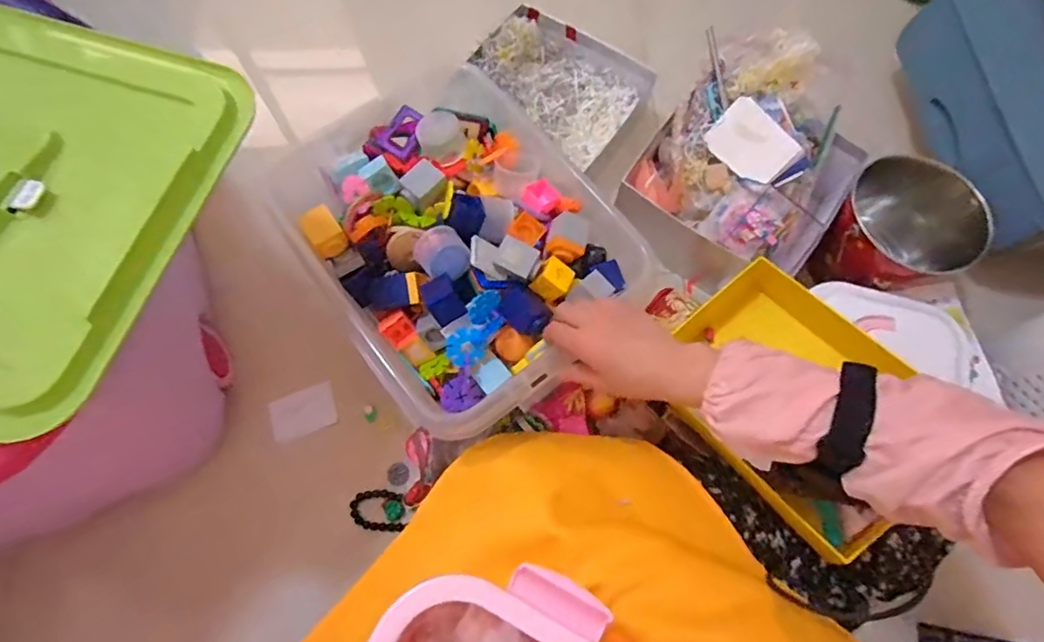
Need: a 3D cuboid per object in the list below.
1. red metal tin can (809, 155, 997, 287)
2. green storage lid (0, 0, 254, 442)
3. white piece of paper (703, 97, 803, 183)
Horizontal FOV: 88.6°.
[{"bbox_3d":[0.449,-0.094,0.669,0.187,0.132,0.159,-34,74,-13],"label":"red metal tin can"},{"bbox_3d":[-0.397,-0.101,0.357,0.352,0.021,0.281,16,70,4],"label":"green storage lid"},{"bbox_3d":[0.277,-0.215,0.646,0.096,0.007,0.069,45,111,5],"label":"white piece of paper"}]

